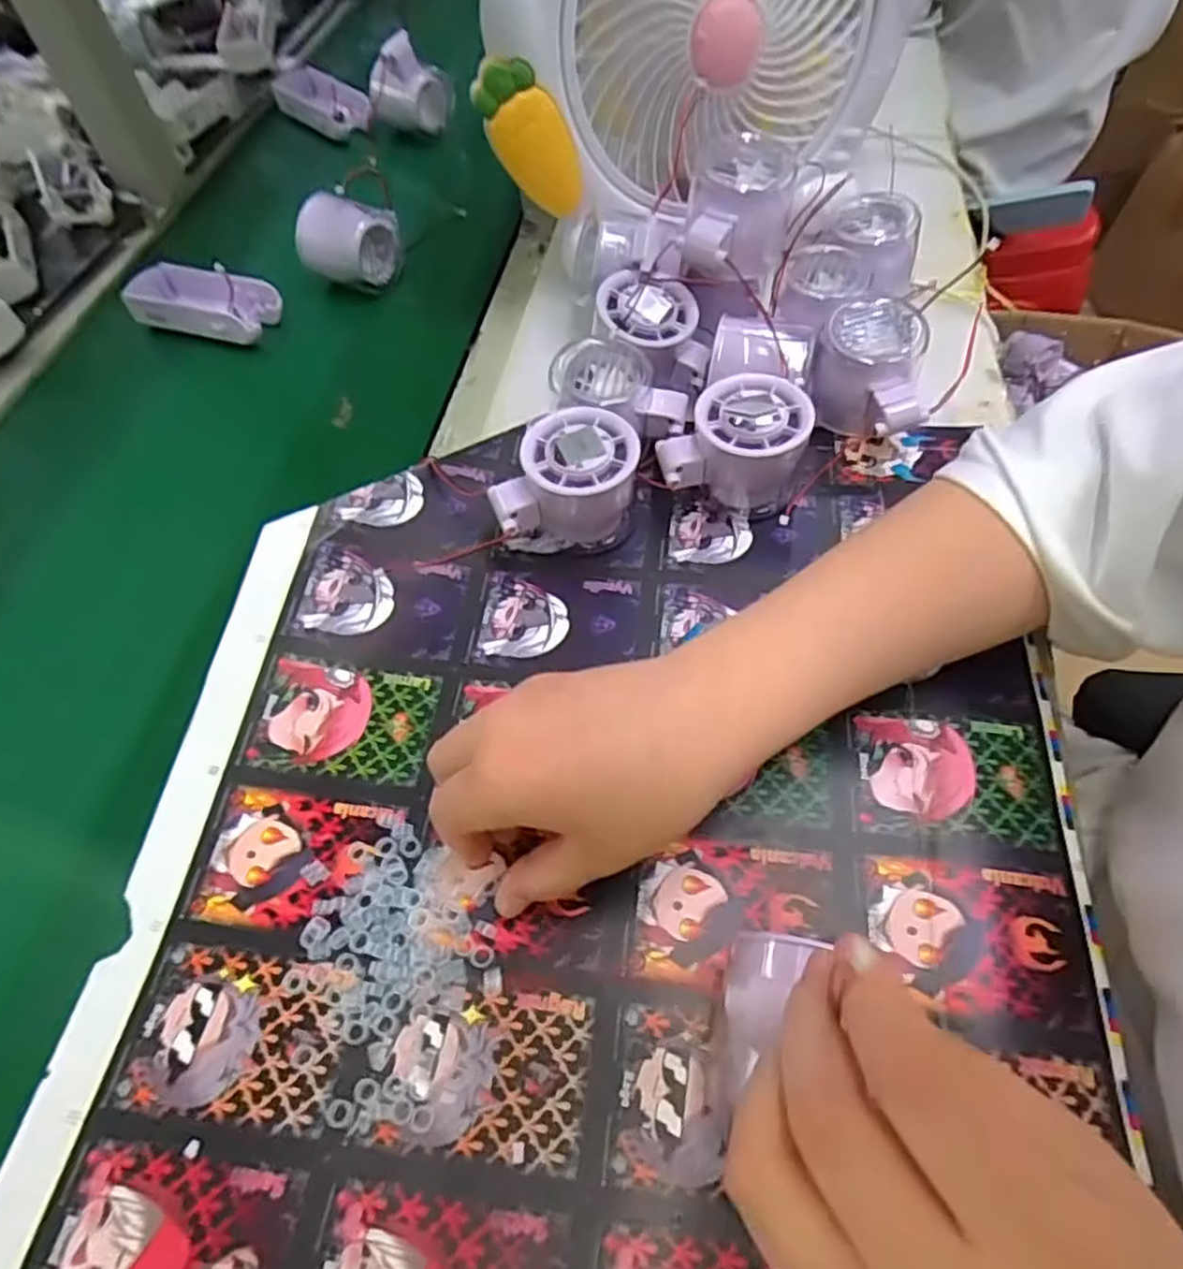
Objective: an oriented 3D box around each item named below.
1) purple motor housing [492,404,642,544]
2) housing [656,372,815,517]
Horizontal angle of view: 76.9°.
[{"bbox_3d":[-0.013,-0.079,0.394,0.073,0.056,0.055,-3,58,1],"label":"purple motor housing"},{"bbox_3d":[0.075,-0.099,0.403,0.073,0.058,0.056,9,59,8],"label":"housing"}]

